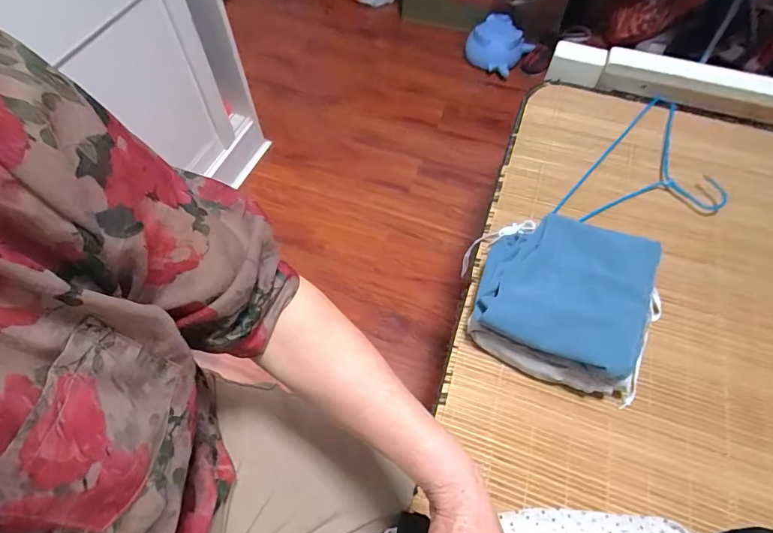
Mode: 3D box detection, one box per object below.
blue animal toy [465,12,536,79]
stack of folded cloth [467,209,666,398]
[{"bbox_3d":[0.388,-0.781,1.528,0.121,0.148,0.207,-37,66,-20],"label":"blue animal toy"},{"bbox_3d":[0.234,0.036,0.581,0.204,0.079,0.209,17,63,11],"label":"stack of folded cloth"}]

